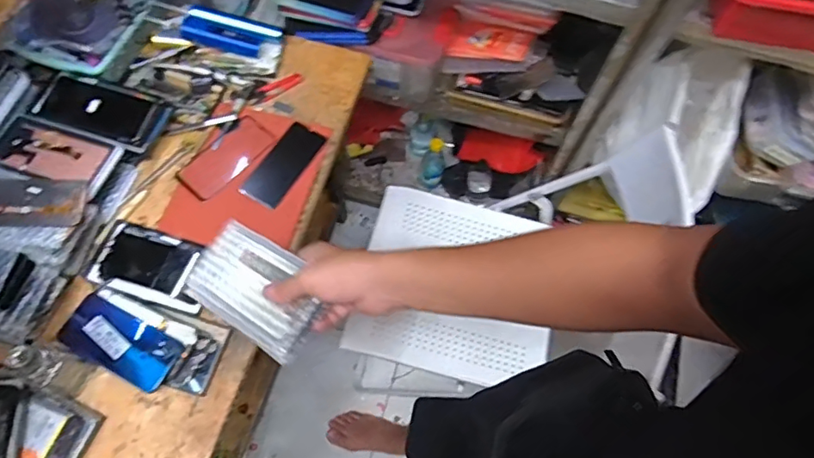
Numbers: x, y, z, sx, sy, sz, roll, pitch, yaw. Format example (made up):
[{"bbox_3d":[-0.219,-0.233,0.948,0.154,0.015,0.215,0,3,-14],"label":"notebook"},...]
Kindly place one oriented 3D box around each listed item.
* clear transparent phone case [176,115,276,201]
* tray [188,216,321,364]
[{"bbox_3d":[-0.294,-0.117,0.898,0.073,0.012,0.157,39,70,14],"label":"clear transparent phone case"},{"bbox_3d":[-0.162,0.058,0.581,0.170,0.012,0.092,28,76,30],"label":"tray"}]

